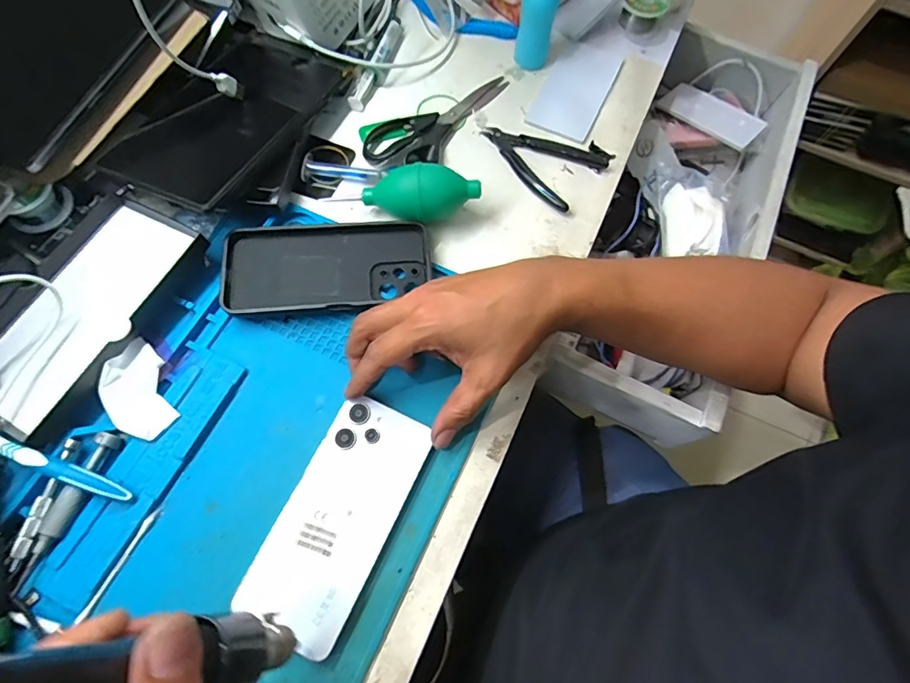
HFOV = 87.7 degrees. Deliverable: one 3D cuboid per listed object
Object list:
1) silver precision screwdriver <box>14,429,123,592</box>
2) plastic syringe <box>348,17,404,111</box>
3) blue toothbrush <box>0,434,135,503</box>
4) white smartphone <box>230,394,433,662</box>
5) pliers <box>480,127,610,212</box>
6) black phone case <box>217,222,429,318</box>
[{"bbox_3d":[-0.266,0.115,0.326,0.018,0.013,0.106,15,69,4],"label":"silver precision screwdriver"},{"bbox_3d":[-0.079,-0.298,0.499,0.019,0.015,0.126,19,69,5],"label":"plastic syringe"},{"bbox_3d":[-0.308,0.069,0.320,0.182,0.017,0.014,27,70,-8],"label":"blue toothbrush"},{"bbox_3d":[-0.081,0.121,0.337,0.074,0.011,0.159,24,70,8],"label":"white smartphone"},{"bbox_3d":[0.081,-0.183,0.466,0.118,0.011,0.077,38,72,12],"label":"pliers"},{"bbox_3d":[-0.109,-0.064,0.408,0.172,0.015,0.081,-3,68,-3],"label":"black phone case"}]

